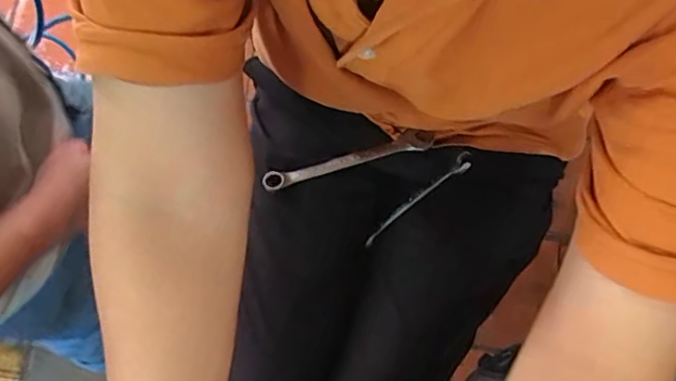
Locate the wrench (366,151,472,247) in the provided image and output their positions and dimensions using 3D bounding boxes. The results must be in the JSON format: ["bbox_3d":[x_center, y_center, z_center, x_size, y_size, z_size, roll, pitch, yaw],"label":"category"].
[{"bbox_3d":[0.082,0.011,0.556,0.143,0.019,0.007,-42,113,18],"label":"wrench"}]

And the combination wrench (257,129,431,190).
[{"bbox_3d":[0.010,-0.032,0.544,0.176,0.010,0.022,-15,75,-5],"label":"combination wrench"}]

